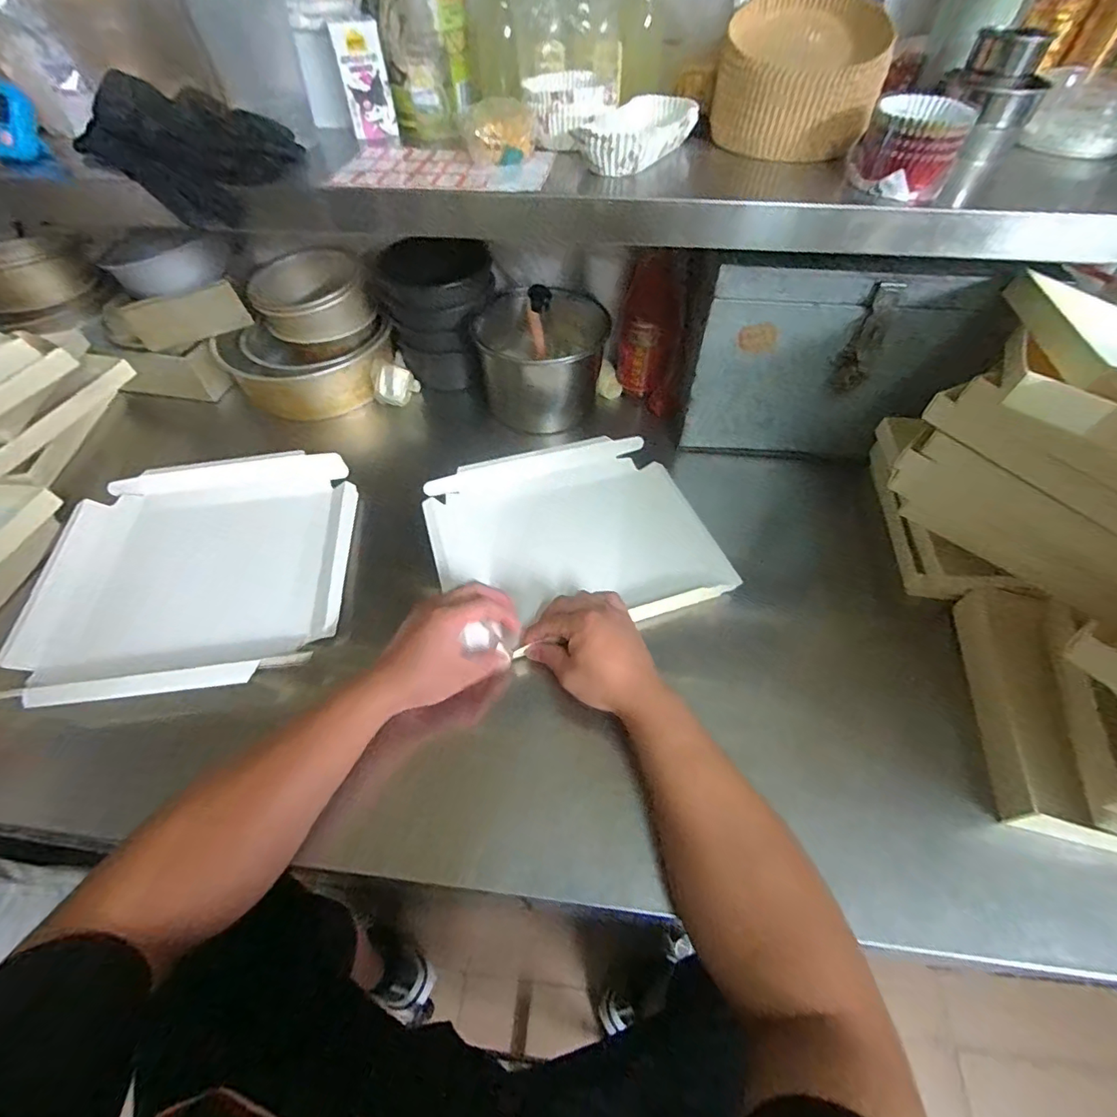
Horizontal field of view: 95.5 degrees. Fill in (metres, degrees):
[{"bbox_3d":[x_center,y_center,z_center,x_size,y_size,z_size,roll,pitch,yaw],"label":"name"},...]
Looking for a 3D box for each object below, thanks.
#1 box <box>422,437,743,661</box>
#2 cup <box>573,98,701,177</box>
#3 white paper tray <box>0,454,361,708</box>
[{"bbox_3d":[0.014,-0.032,0.612,0.312,0.038,0.269,-16,56,-11],"label":"box"},{"bbox_3d":[0.078,-0.415,0.495,0.080,0.029,0.156,21,57,15],"label":"cup"},{"bbox_3d":[-0.413,0.009,0.585,0.326,0.069,0.325,-5,54,-4],"label":"white paper tray"}]

